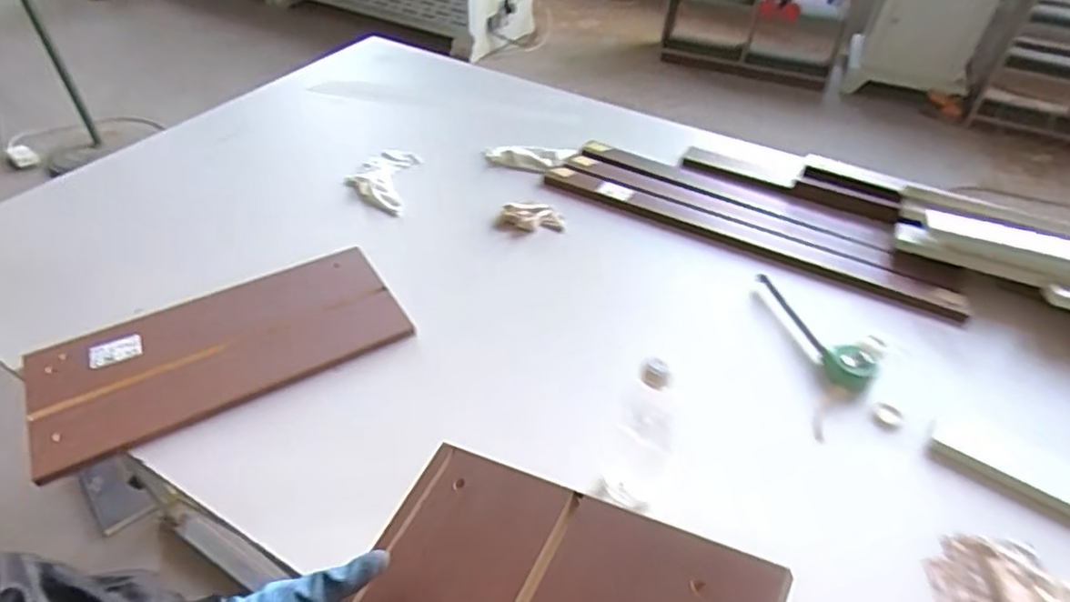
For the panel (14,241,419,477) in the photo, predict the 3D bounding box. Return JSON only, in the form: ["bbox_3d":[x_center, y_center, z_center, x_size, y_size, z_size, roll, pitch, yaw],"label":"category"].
[{"bbox_3d":[-0.436,0.066,0.871,0.470,0.035,0.214,-23,49,-26],"label":"panel"}]

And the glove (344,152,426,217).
[{"bbox_3d":[-0.298,-0.240,1.203,0.124,0.042,0.215,5,43,1],"label":"glove"}]

